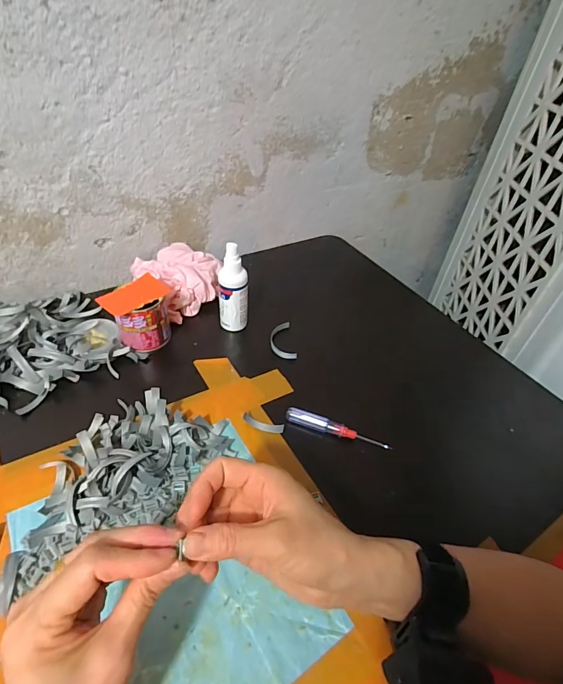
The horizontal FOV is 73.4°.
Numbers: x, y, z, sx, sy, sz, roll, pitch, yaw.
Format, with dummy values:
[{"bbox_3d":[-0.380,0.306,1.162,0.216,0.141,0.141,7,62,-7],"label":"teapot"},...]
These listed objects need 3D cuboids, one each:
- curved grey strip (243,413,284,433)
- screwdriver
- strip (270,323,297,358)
[{"bbox_3d":[-0.021,0.094,0.430,0.048,0.009,0.011,13,44,8],"label":"curved grey strip"},{"bbox_3d":[0.063,0.099,0.432,0.118,0.011,0.014,16,44,11],"label":"screwdriver"},{"bbox_3d":[0.001,-0.001,0.537,0.032,0.010,0.070,-3,44,-8],"label":"strip"}]

